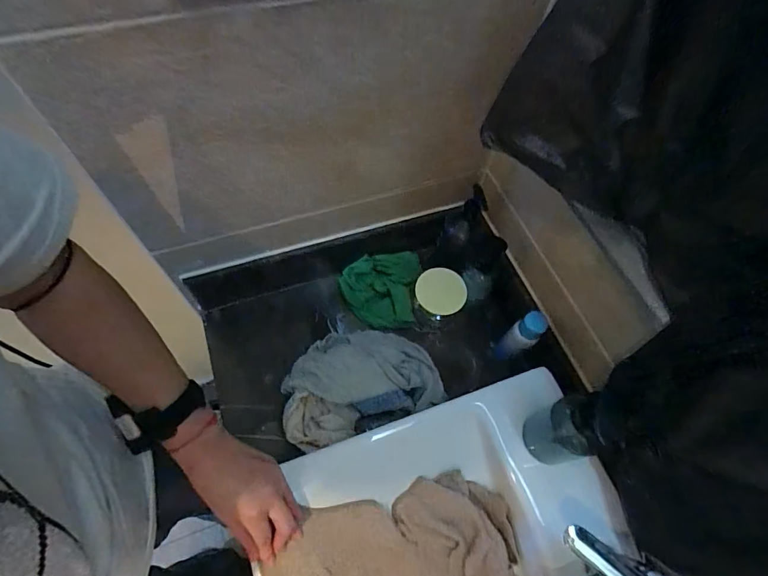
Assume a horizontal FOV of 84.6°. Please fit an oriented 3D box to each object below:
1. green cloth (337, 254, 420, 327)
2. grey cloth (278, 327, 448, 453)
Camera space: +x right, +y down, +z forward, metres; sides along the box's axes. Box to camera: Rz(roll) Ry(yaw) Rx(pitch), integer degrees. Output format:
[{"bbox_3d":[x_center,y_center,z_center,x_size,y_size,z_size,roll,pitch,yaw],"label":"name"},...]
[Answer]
[{"bbox_3d":[-0.008,-0.007,0.762,0.138,0.047,0.149,5,62,-1],"label":"green cloth"},{"bbox_3d":[-0.040,0.142,0.660,0.236,0.085,0.152,-17,64,-12],"label":"grey cloth"}]

